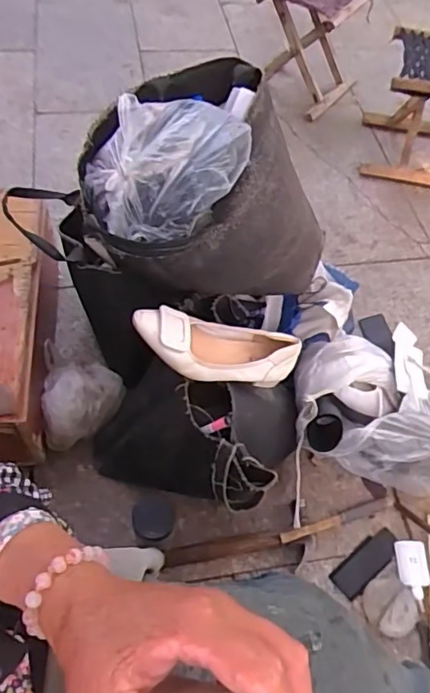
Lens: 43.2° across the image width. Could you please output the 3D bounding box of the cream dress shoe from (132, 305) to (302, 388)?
[{"bbox_3d":[0.001,-0.006,0.747,0.227,0.071,0.090,12,54,-24],"label":"cream dress shoe"}]

